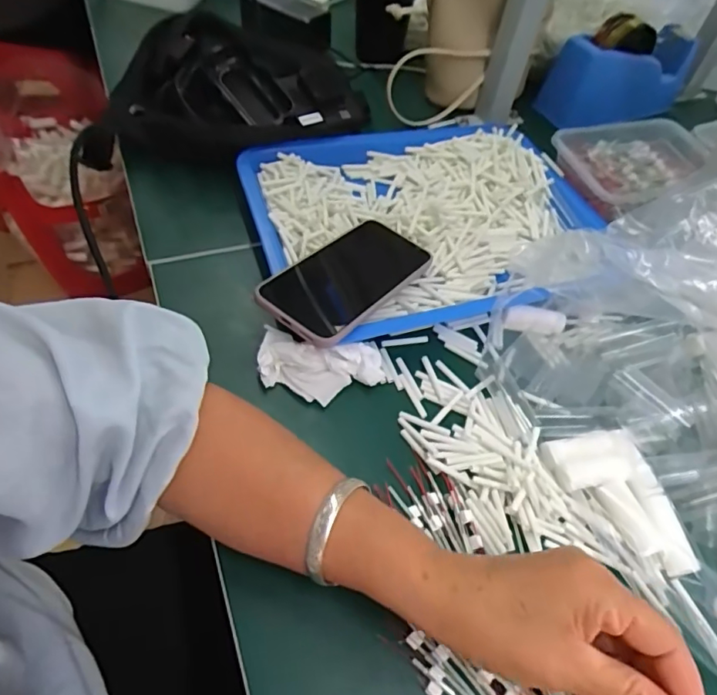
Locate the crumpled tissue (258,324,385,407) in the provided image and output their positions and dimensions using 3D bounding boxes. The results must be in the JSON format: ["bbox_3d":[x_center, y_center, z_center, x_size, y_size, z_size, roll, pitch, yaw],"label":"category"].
[{"bbox_3d":[-0.029,0.017,0.398,0.090,0.027,0.043,10,53,1],"label":"crumpled tissue"}]

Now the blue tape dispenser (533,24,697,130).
[{"bbox_3d":[0.332,-0.352,0.672,0.209,0.088,0.061,-10,55,-15],"label":"blue tape dispenser"}]

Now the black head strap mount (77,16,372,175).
[{"bbox_3d":[-0.130,-0.266,0.537,0.290,0.066,0.143,-15,56,-17],"label":"black head strap mount"}]

